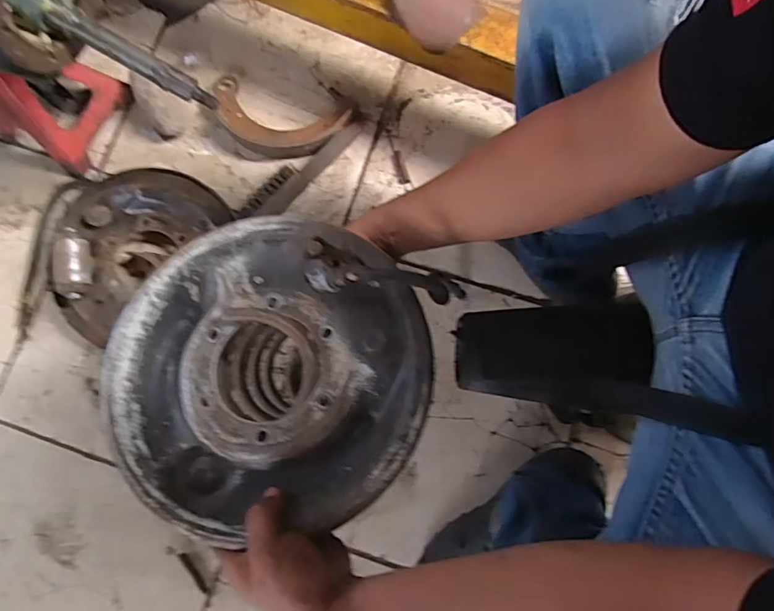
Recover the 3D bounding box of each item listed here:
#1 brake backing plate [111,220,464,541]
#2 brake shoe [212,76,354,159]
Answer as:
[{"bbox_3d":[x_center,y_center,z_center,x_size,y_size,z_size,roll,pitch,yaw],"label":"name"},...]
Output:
[{"bbox_3d":[-0.100,0.051,0.411,0.262,0.056,0.259,0,78,1],"label":"brake backing plate"},{"bbox_3d":[-0.178,-0.296,0.784,0.233,0.036,0.109,15,78,4],"label":"brake shoe"}]

